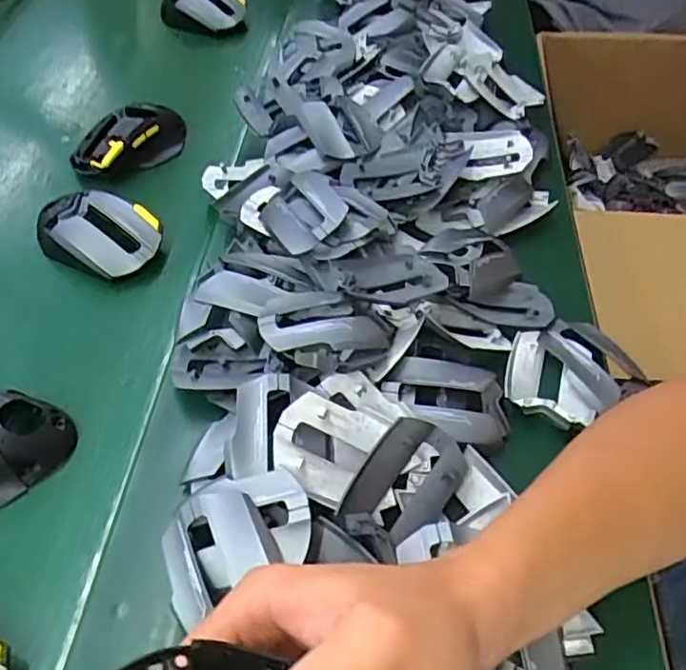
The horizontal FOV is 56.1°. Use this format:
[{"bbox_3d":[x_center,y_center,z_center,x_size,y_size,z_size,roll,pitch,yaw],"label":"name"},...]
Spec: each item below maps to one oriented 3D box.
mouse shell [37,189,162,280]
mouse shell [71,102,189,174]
[{"bbox_3d":[-0.195,-0.080,0.513,0.100,0.040,0.069,26,56,21],"label":"mouse shell"},{"bbox_3d":[-0.201,-0.184,0.604,0.106,0.036,0.060,-27,55,-20],"label":"mouse shell"}]

